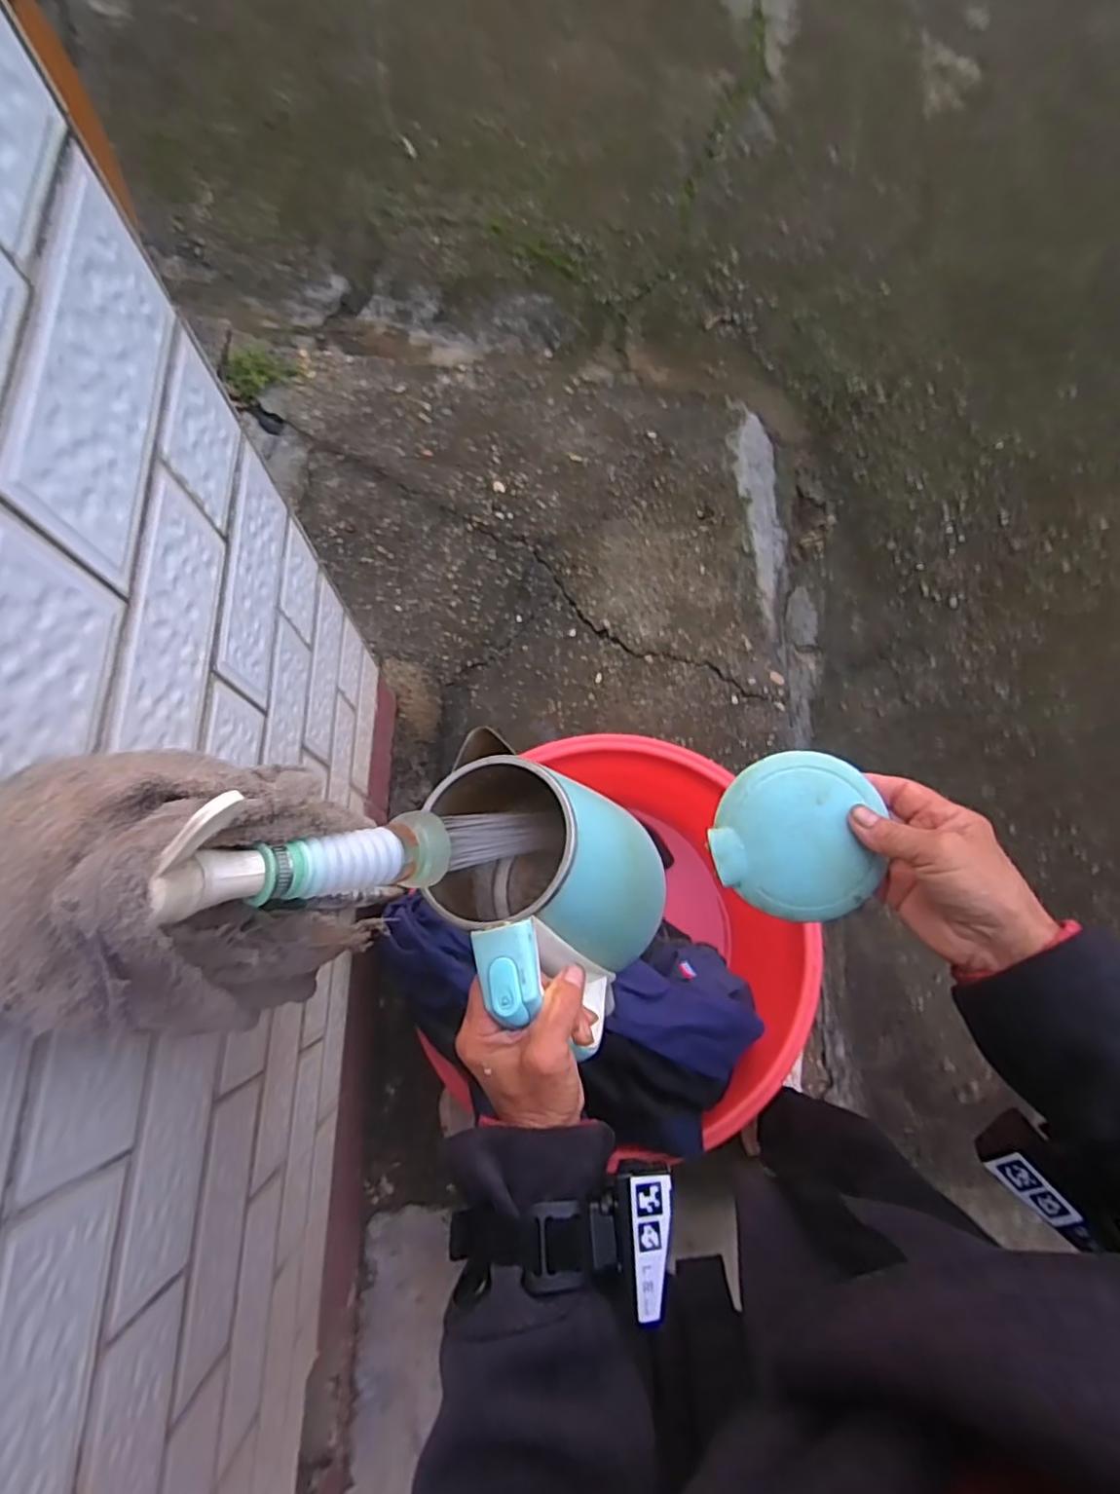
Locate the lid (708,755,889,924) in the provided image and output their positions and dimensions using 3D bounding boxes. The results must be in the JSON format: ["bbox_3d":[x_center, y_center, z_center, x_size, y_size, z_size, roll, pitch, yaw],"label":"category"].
[{"bbox_3d":[0.147,0.053,0.392,0.098,0.025,0.094,0,77,-1],"label":"lid"}]

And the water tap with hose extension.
[{"bbox_3d":[-0.099,0.046,0.283,0.053,0.157,0.039,-18,77,24],"label":"water tap with hose extension"}]

